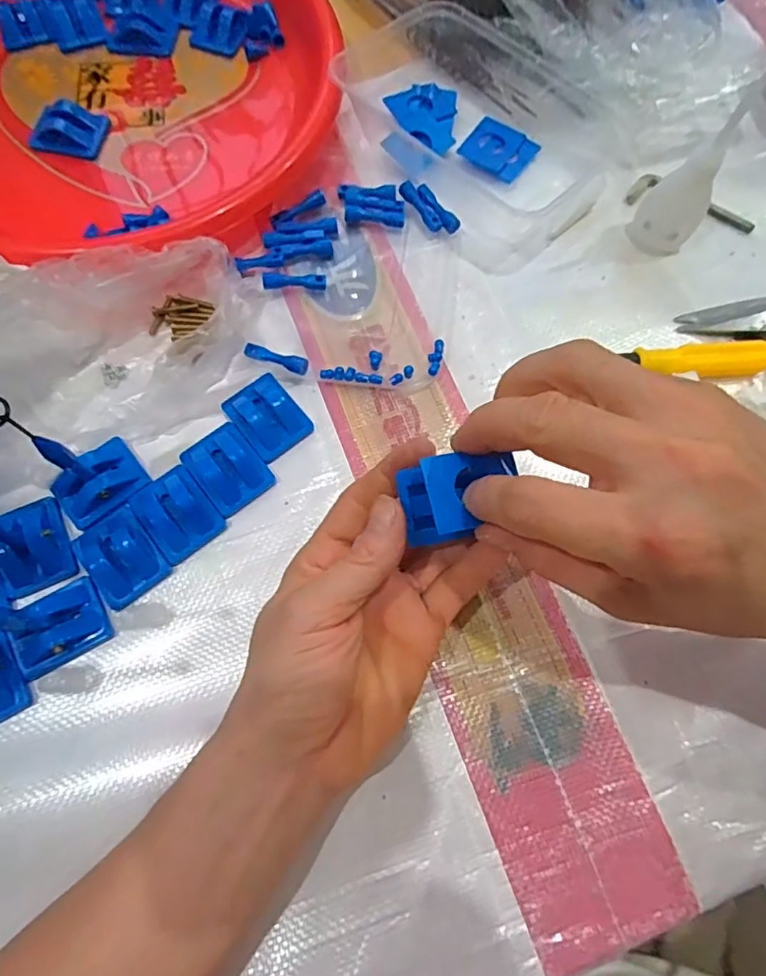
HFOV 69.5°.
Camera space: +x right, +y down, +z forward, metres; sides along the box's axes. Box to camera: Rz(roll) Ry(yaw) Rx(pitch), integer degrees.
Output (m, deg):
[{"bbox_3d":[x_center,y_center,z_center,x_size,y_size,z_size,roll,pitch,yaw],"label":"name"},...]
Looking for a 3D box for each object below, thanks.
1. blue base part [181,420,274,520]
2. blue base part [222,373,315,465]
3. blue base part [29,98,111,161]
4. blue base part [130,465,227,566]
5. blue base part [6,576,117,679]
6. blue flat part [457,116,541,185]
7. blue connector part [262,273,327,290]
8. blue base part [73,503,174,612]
[{"bbox_3d":[-0.083,-0.011,0.294,0.034,0.009,0.042,-39,78,-12],"label":"blue base part"},{"bbox_3d":[-0.064,-0.040,0.304,0.034,0.010,0.044,-38,77,-12],"label":"blue base part"},{"bbox_3d":[-0.201,-0.228,0.352,0.042,0.014,0.032,10,73,2],"label":"blue base part"},{"bbox_3d":[-0.106,0.012,0.285,0.033,0.010,0.043,-36,77,-11],"label":"blue base part"},{"bbox_3d":[-0.156,0.067,0.264,0.041,0.011,0.032,-30,76,-10],"label":"blue base part"},{"bbox_3d":[0.077,-0.224,0.361,0.041,0.004,0.042,32,75,8],"label":"blue flat part"},{"bbox_3d":[-0.052,-0.120,0.328,0.036,0.012,0.010,0,73,-1],"label":"blue connector part"},{"bbox_3d":[-0.132,0.033,0.277,0.034,0.008,0.044,-35,77,-11],"label":"blue base part"}]

